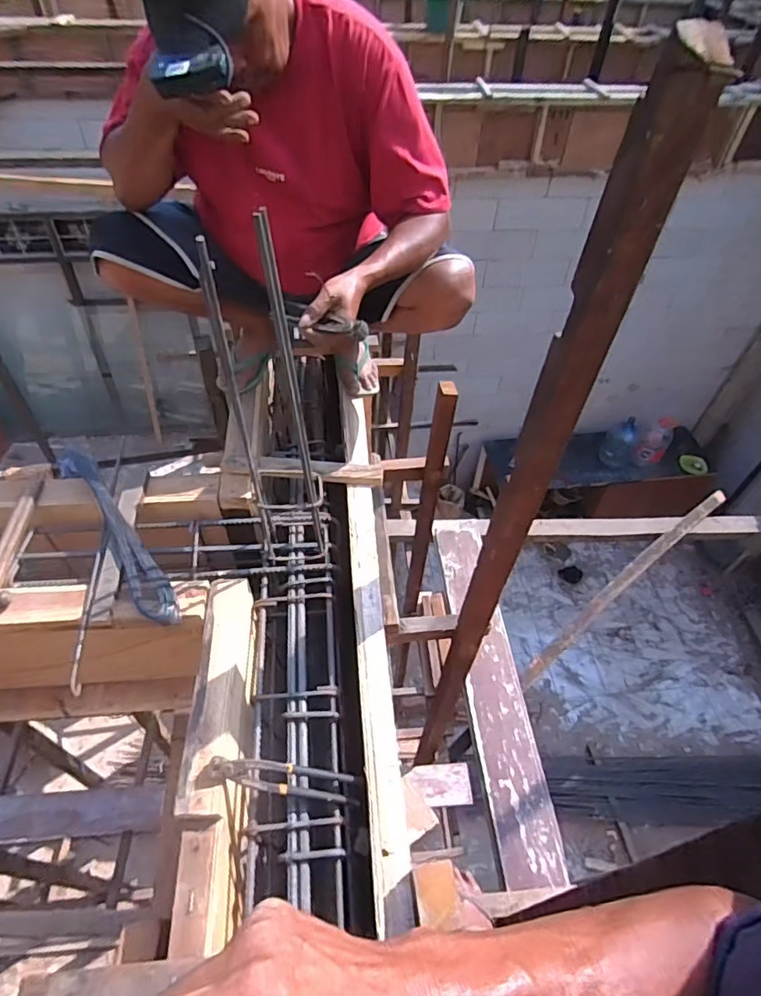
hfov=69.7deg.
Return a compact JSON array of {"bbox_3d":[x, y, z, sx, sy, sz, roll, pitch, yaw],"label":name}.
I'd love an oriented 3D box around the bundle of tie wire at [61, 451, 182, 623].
[{"bbox_3d":[-0.477,0.057,0.984,0.057,0.059,0.429,-30,58,-25],"label":"bundle of tie wire"}]

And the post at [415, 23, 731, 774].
[{"bbox_3d":[0.253,0.187,1.226,0.096,1.913,0.067,18,51,12],"label":"post"}]

